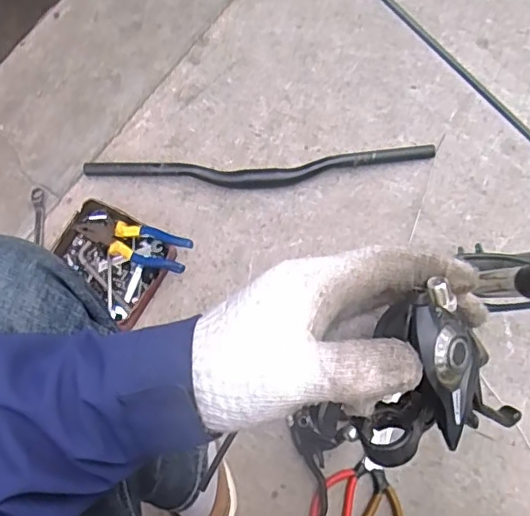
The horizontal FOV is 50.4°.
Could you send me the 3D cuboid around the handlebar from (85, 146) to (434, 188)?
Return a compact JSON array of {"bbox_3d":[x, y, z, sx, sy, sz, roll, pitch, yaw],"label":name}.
[{"bbox_3d":[-0.008,-0.144,0.902,0.551,0.030,0.049,-3,74,1],"label":"handlebar"}]

